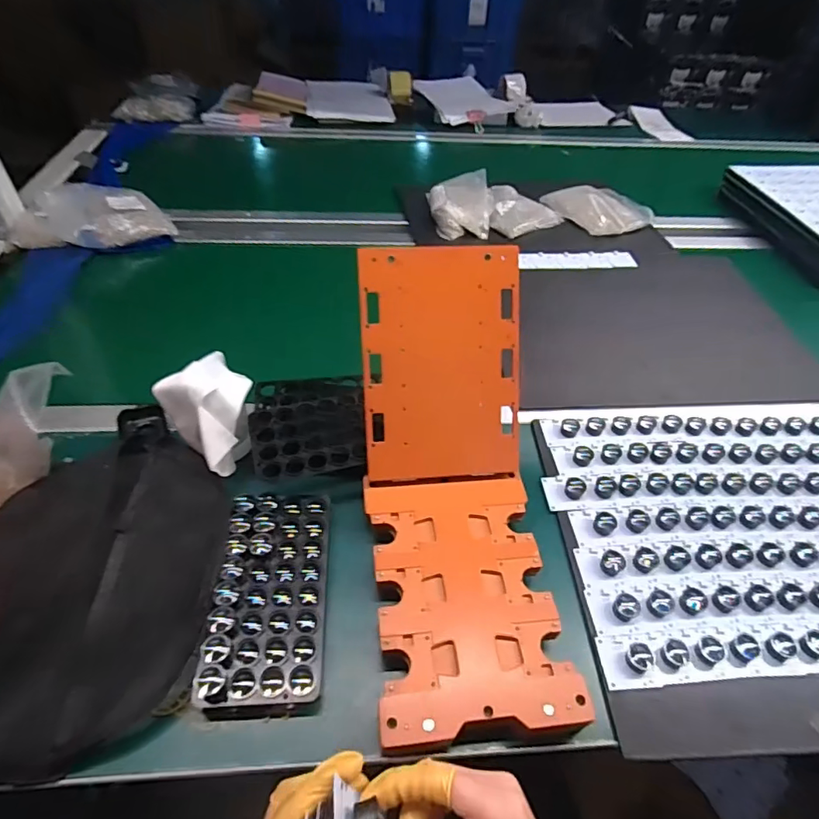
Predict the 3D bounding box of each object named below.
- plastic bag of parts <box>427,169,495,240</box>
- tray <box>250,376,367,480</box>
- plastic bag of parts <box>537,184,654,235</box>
[{"bbox_3d":[0.099,-0.408,0.992,0.129,0.048,0.177,6,47,2],"label":"plastic bag of parts"},{"bbox_3d":[-0.114,0.010,0.569,0.123,0.018,0.151,-3,44,-7],"label":"tray"},{"bbox_3d":[0.381,-0.414,1.025,0.159,0.027,0.176,-21,52,-21],"label":"plastic bag of parts"}]

